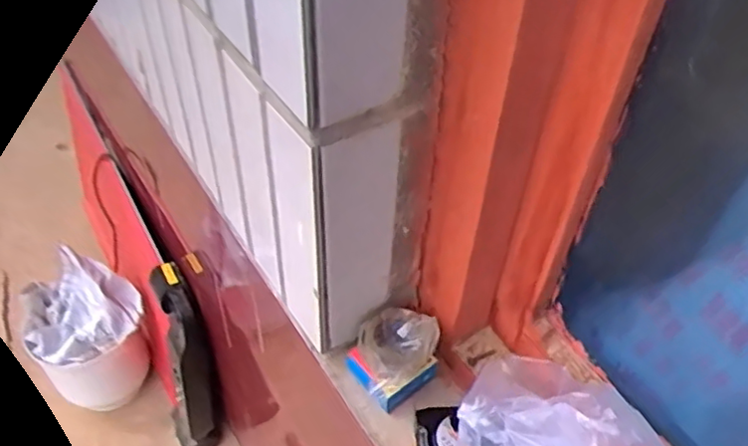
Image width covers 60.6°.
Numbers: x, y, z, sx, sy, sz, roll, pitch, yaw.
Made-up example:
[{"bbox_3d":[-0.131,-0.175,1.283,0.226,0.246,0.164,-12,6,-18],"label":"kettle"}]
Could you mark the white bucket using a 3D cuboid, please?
[{"bbox_3d":[-0.728,0.271,1.627,0.252,0.330,0.283,-29,55,-26],"label":"white bucket"}]

